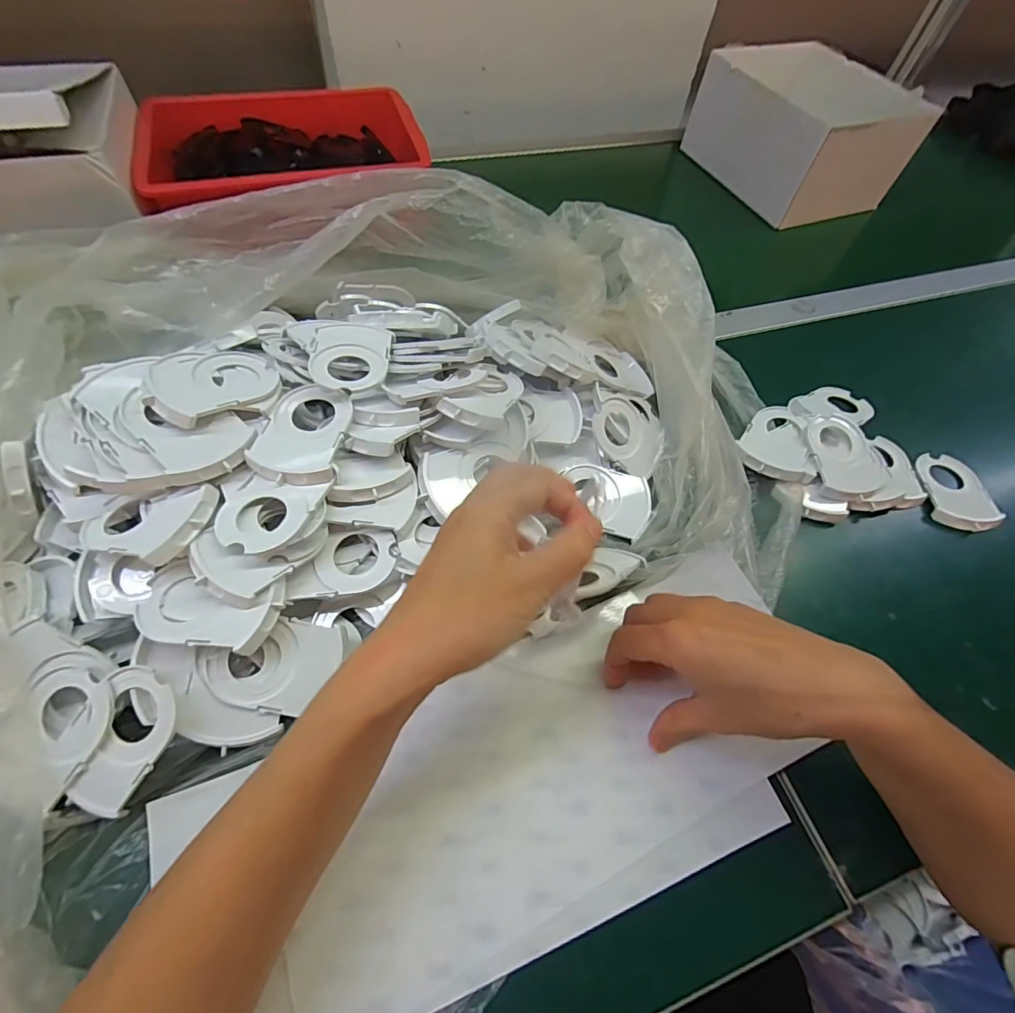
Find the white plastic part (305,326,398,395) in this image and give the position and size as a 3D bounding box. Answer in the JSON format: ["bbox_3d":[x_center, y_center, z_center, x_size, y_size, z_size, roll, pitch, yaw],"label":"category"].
[{"bbox_3d":[-0.116,-0.110,0.349,0.056,0.013,0.070,2,59,-3],"label":"white plastic part"}]

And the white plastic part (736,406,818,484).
[{"bbox_3d":[0.238,-0.057,0.421,0.061,0.017,0.075,8,59,0],"label":"white plastic part"}]

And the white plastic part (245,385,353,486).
[{"bbox_3d":[-0.141,-0.052,0.321,0.056,0.006,0.078,7,59,-1],"label":"white plastic part"}]

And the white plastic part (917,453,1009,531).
[{"bbox_3d":[0.405,-0.013,0.421,0.056,0.013,0.078,5,59,-2],"label":"white plastic part"}]

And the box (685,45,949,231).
[{"bbox_3d":[0.401,-0.509,0.636,0.190,0.120,0.235,-17,62,-14],"label":"box"}]

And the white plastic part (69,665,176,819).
[{"bbox_3d":[-0.213,0.131,0.262,0.046,0.007,0.078,7,79,7],"label":"white plastic part"}]

